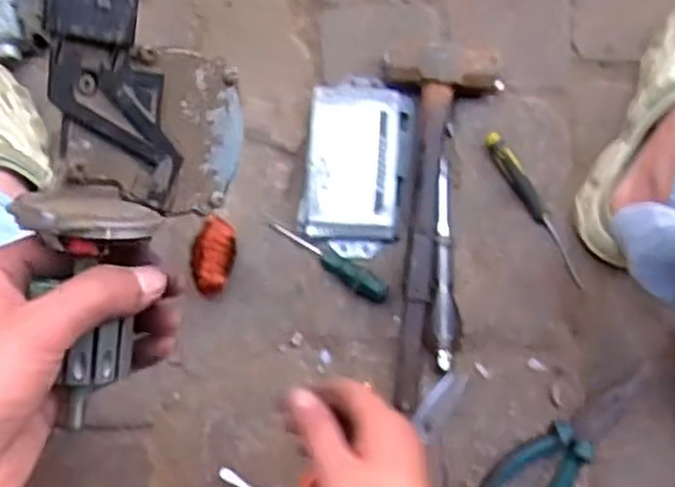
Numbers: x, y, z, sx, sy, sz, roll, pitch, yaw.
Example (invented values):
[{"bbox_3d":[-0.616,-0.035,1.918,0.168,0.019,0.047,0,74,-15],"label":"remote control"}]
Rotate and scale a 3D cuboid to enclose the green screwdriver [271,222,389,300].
[{"bbox_3d":[-0.008,0.016,0.678,0.118,0.026,0.019,32,85,5],"label":"green screwdriver"}]

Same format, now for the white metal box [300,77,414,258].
[{"bbox_3d":[0.016,-0.070,0.686,0.088,0.021,0.152,8,83,3],"label":"white metal box"}]

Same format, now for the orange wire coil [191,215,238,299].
[{"bbox_3d":[-0.108,0.012,0.675,0.035,0.027,0.070,6,83,2],"label":"orange wire coil"}]

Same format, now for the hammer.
[{"bbox_3d":[0.076,-0.024,0.669,0.104,0.041,0.303,8,83,3],"label":"hammer"}]

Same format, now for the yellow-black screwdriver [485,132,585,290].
[{"bbox_3d":[0.176,-0.031,0.679,0.016,0.020,0.153,-30,83,-2],"label":"yellow-black screwdriver"}]

